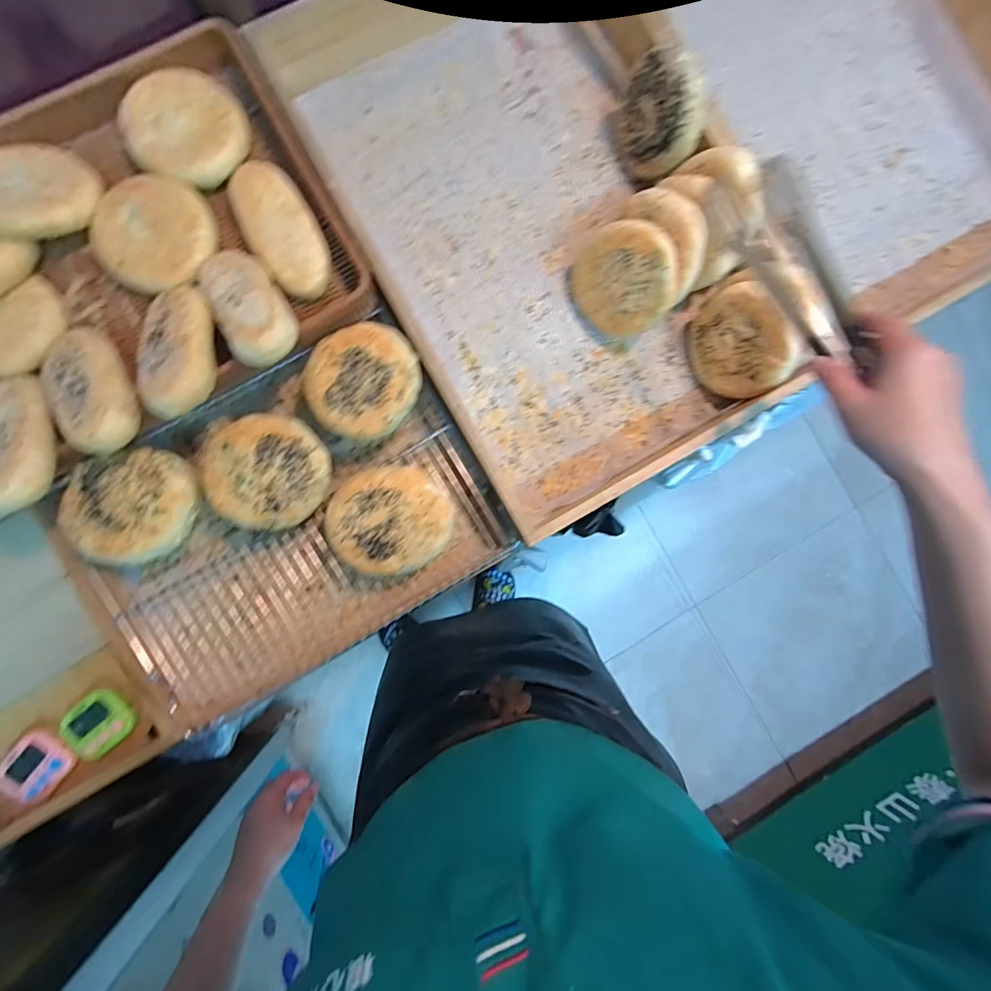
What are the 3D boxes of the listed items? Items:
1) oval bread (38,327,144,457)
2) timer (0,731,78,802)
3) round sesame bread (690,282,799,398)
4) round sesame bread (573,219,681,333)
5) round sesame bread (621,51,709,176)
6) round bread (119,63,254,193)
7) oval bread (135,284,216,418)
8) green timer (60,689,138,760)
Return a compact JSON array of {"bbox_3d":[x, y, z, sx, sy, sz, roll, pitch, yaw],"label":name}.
[{"bbox_3d":[-0.370,-0.103,0.417,0.061,0.027,0.132,-31,75,-6],"label":"oval bread"},{"bbox_3d":[-0.486,0.286,0.484,0.058,0.012,0.067,31,86,-3],"label":"timer"},{"bbox_3d":[0.275,-0.170,0.511,0.028,0.111,0.113,-24,90,-33],"label":"round sesame bread"},{"bbox_3d":[0.136,-0.235,0.502,0.112,0.018,0.107,21,129,28],"label":"round sesame bread"},{"bbox_3d":[0.179,-0.413,0.509,0.034,0.116,0.104,-41,92,-6],"label":"round sesame bread"},{"bbox_3d":[-0.308,-0.369,0.454,0.109,0.024,0.115,0,88,-4],"label":"round bread"},{"bbox_3d":[-0.292,-0.138,0.421,0.061,0.024,0.139,-11,72,-6],"label":"oval bread"},{"bbox_3d":[-0.427,0.245,0.492,0.059,0.014,0.065,44,86,-2],"label":"green timer"}]

